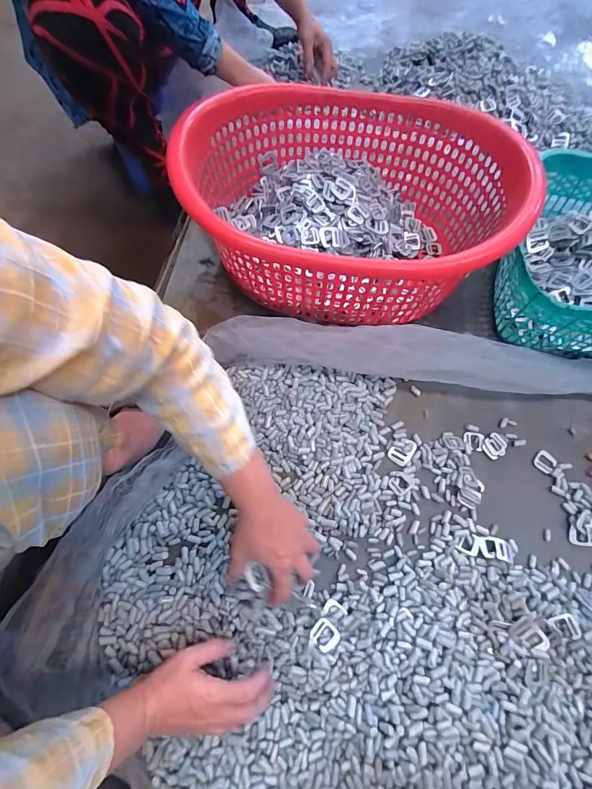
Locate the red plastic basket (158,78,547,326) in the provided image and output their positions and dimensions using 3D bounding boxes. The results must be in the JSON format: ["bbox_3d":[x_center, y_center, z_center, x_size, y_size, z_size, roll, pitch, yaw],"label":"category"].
[{"bbox_3d":[0.086,-0.308,0.622,0.497,0.192,0.396,19,68,7],"label":"red plastic basket"}]

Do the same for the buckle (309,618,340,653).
[{"bbox_3d":[0.035,0.300,0.459,0.033,0.007,0.033,36,70,15],"label":"buckle"}]

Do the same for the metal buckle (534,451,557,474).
[{"bbox_3d":[0.384,0.103,0.572,0.029,0.004,0.031,41,71,16],"label":"metal buckle"}]

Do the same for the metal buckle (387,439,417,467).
[{"bbox_3d":[0.166,0.087,0.577,0.033,0.005,0.044,37,70,15],"label":"metal buckle"}]

